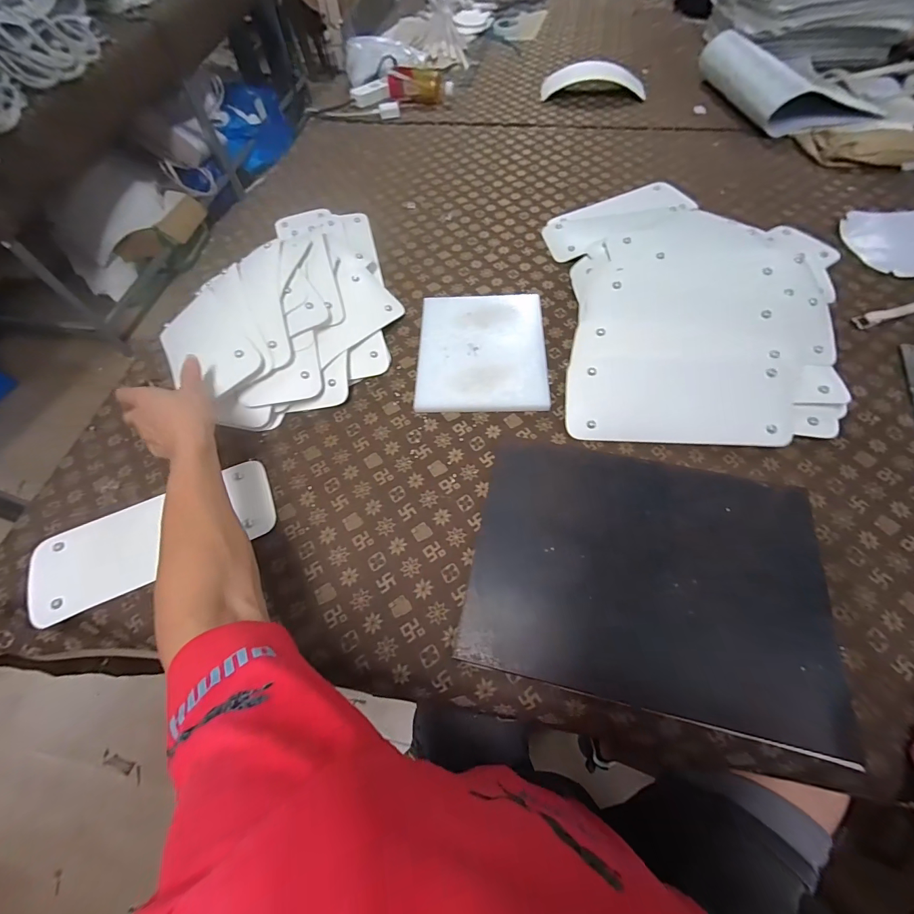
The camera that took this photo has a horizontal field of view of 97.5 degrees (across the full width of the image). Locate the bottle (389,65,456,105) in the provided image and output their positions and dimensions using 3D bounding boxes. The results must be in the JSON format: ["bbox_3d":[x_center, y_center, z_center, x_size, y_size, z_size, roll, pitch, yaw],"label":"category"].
[{"bbox_3d":[-0.101,-1.003,1.088,0.184,0.059,0.067,6,62,6],"label":"bottle"}]

